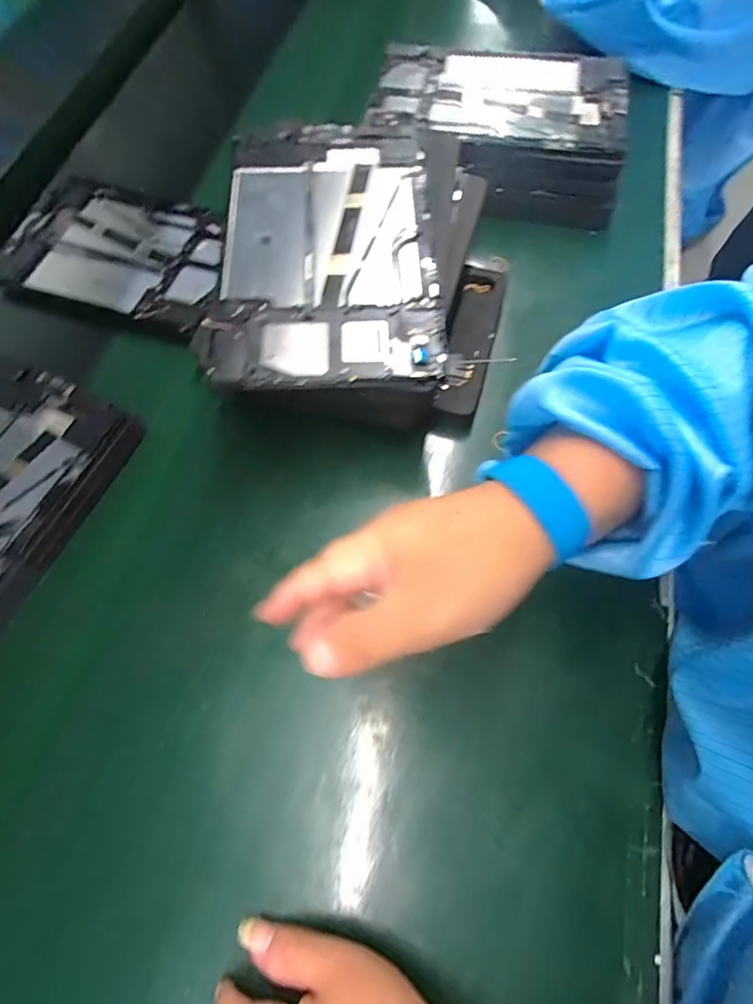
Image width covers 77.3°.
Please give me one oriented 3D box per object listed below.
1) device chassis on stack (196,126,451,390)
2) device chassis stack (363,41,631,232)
[{"bbox_3d":[-0.036,-0.181,0.332,0.147,0.014,0.230,-2,67,0],"label":"device chassis on stack"},{"bbox_3d":[0.119,-0.380,0.482,0.241,0.071,0.177,8,68,4],"label":"device chassis stack"}]

